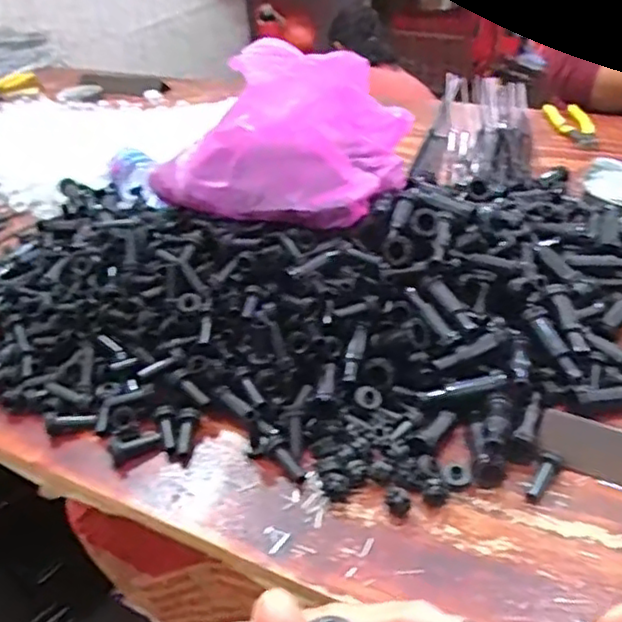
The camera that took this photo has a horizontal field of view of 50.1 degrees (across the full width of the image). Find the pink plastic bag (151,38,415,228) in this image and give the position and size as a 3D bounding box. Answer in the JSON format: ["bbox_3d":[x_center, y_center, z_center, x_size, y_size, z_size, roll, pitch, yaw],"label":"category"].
[{"bbox_3d":[-0.027,-0.162,0.606,0.246,0.131,0.112,-9,34,-4],"label":"pink plastic bag"}]

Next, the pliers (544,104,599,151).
[{"bbox_3d":[0.382,-0.271,0.966,0.057,0.010,0.180,-3,34,5],"label":"pliers"}]

